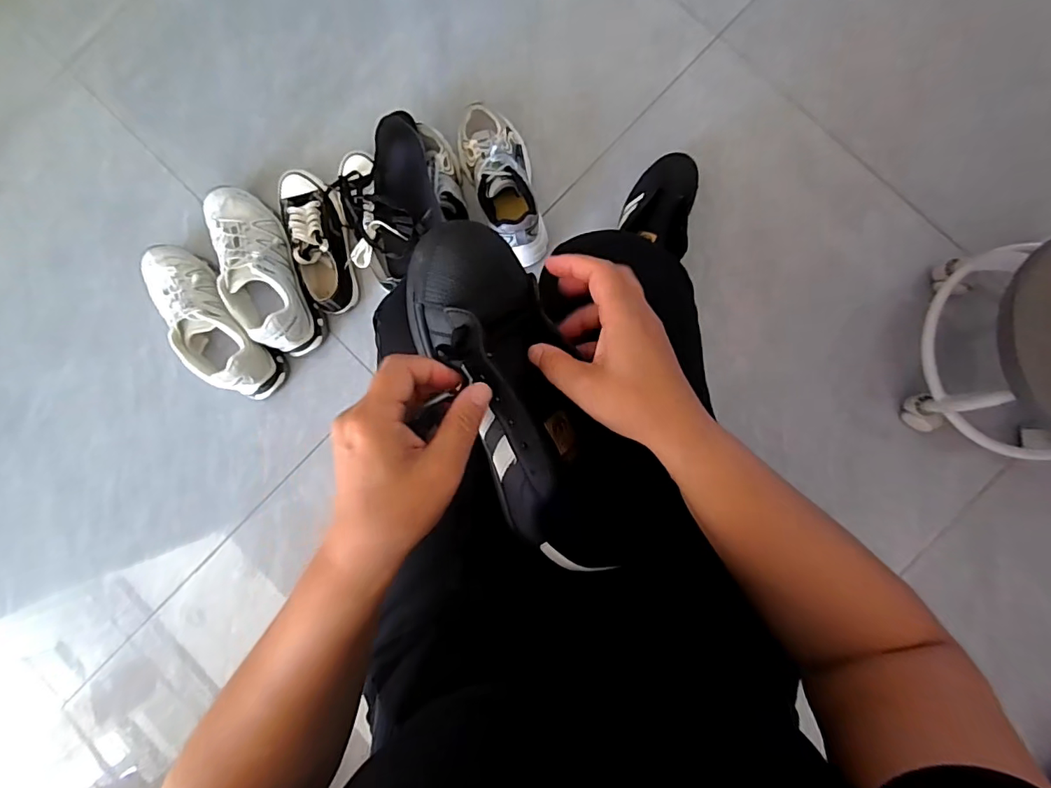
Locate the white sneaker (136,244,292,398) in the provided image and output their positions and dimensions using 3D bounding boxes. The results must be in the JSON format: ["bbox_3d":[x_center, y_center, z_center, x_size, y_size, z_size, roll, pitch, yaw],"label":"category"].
[{"bbox_3d":[-0.500,-0.118,0.770,0.098,0.090,0.285,-41,86,0],"label":"white sneaker"}]

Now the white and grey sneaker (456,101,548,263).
[{"bbox_3d":[-0.041,-0.346,0.766,0.107,0.091,0.220,-16,87,2],"label":"white and grey sneaker"}]

